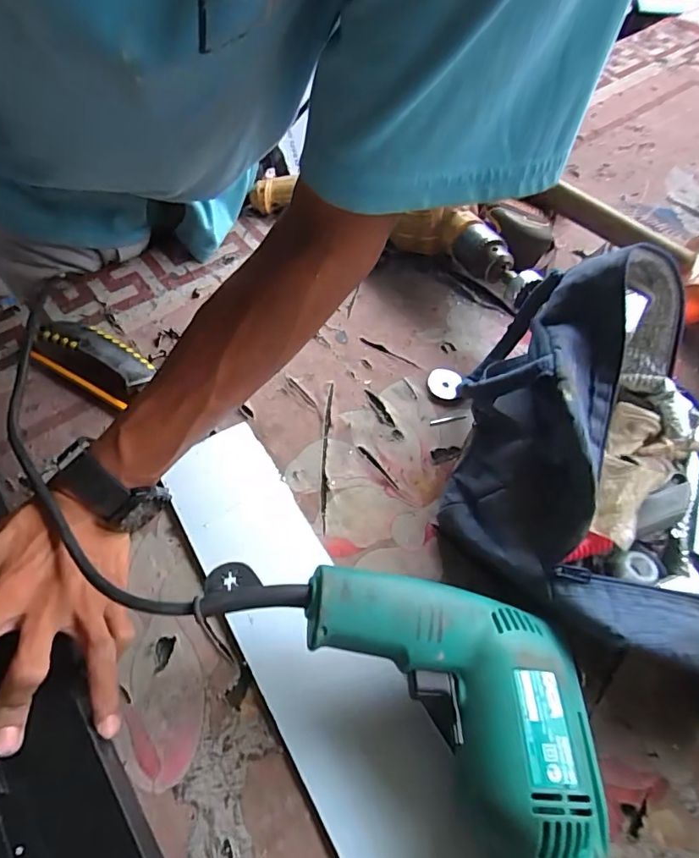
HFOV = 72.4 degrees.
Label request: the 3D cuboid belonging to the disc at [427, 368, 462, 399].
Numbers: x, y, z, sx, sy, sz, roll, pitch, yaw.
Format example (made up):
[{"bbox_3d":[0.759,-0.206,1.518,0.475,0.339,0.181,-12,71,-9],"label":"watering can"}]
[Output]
[{"bbox_3d":[0.085,-0.042,0.433,0.028,0.005,0.029,1,56,-1],"label":"disc"}]

